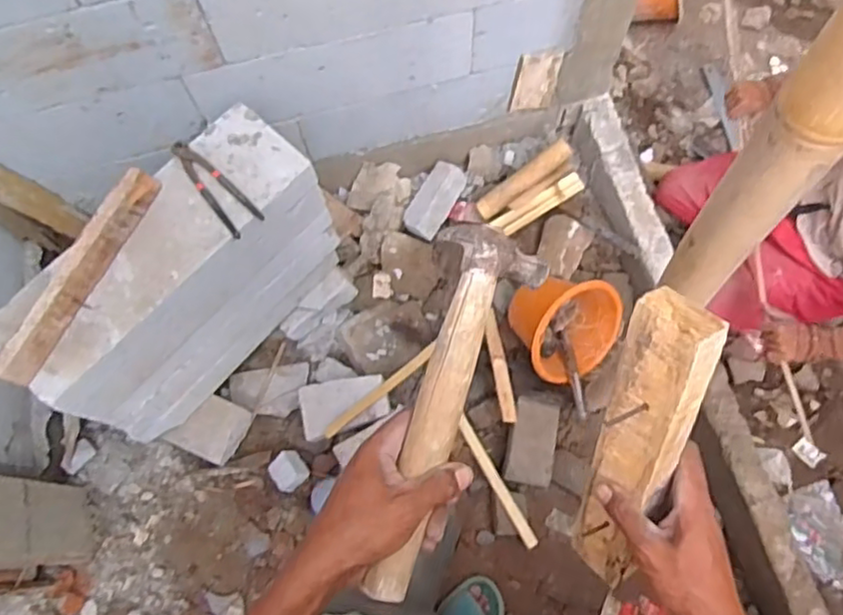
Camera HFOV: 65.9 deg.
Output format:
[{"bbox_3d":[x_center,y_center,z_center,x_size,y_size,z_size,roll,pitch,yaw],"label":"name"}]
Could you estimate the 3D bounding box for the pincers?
[{"bbox_3d":[-0.365,-0.219,1.138,0.060,0.021,0.216,-38,73,-11],"label":"pincers"}]

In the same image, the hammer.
[{"bbox_3d":[0.019,0.079,0.484,0.077,0.038,0.277,16,85,8],"label":"hammer"}]

